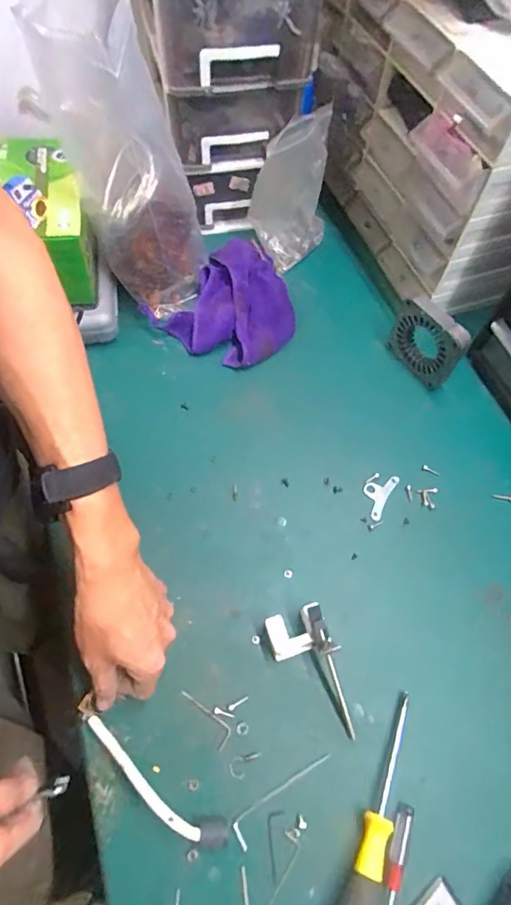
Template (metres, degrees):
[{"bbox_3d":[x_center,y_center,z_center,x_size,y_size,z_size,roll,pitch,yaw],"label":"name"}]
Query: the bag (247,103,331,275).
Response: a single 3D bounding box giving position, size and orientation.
[{"bbox_3d":[0.050,-0.386,0.687,0.113,0.150,0.162,9,63,2],"label":"bag"}]

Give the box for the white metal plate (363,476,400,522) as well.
[{"bbox_3d":[0.139,0.047,0.538,0.031,0.004,0.059,29,65,11],"label":"white metal plate"}]

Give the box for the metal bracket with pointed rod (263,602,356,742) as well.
[{"bbox_3d":[0.055,0.203,0.433,0.056,0.042,0.123,-23,66,-14],"label":"metal bracket with pointed rod"}]

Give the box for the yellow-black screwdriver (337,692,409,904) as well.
[{"bbox_3d":[0.102,0.306,0.381,0.030,0.026,0.203,23,64,9],"label":"yellow-black screwdriver"}]

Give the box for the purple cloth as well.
[{"bbox_3d":[-0.027,-0.197,0.625,0.158,0.045,0.178,40,68,16],"label":"purple cloth"}]

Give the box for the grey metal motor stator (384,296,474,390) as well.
[{"bbox_3d":[0.214,-0.138,0.587,0.021,0.098,0.096,-33,69,-18],"label":"grey metal motor stator"}]

